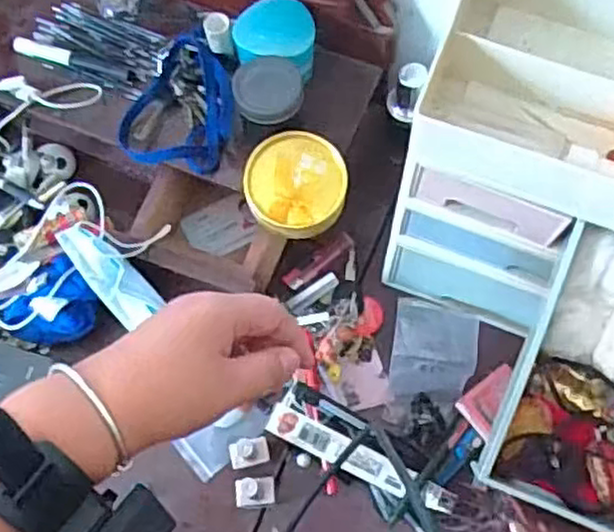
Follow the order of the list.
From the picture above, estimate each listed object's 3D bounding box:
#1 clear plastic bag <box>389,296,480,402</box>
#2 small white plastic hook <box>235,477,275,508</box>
[{"bbox_3d":[0.113,0.075,0.647,0.075,0.040,0.092,5,71,3],"label":"clear plastic bag"},{"bbox_3d":[-0.043,0.180,0.580,0.031,0.060,0.022,-7,70,-2],"label":"small white plastic hook"}]

